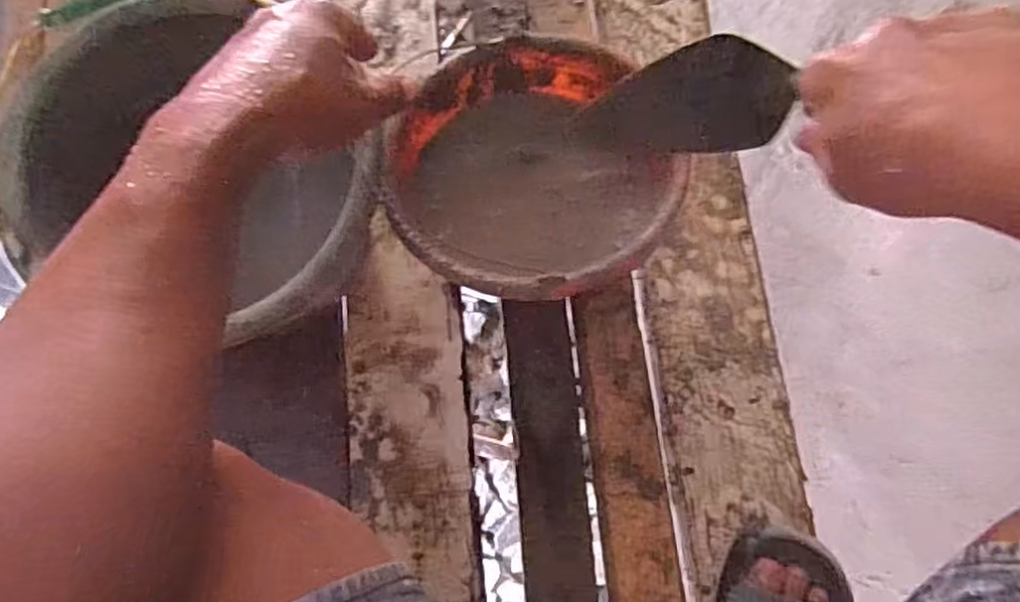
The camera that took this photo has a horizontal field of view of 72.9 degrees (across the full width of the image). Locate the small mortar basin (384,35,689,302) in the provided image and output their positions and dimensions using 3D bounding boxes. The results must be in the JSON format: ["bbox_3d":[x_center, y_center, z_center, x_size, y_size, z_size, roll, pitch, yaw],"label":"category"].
[{"bbox_3d":[0.019,-0.109,0.599,0.237,0.080,0.222,17,78,2],"label":"small mortar basin"}]

